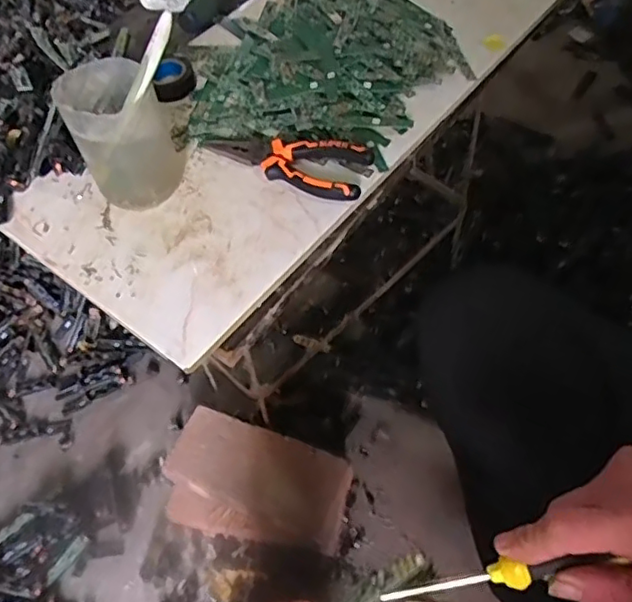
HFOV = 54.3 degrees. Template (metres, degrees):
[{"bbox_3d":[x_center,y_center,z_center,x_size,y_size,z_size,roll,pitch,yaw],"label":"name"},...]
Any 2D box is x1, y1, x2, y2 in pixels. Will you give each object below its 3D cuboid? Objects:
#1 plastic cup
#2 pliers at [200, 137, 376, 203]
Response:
[{"bbox_3d":[-0.167,-0.143,0.537,0.083,0.104,0.096,-19,55,-7],"label":"plastic cup"},{"bbox_3d":[-0.031,-0.128,0.561,0.157,0.020,0.053,12,57,14],"label":"pliers"}]

